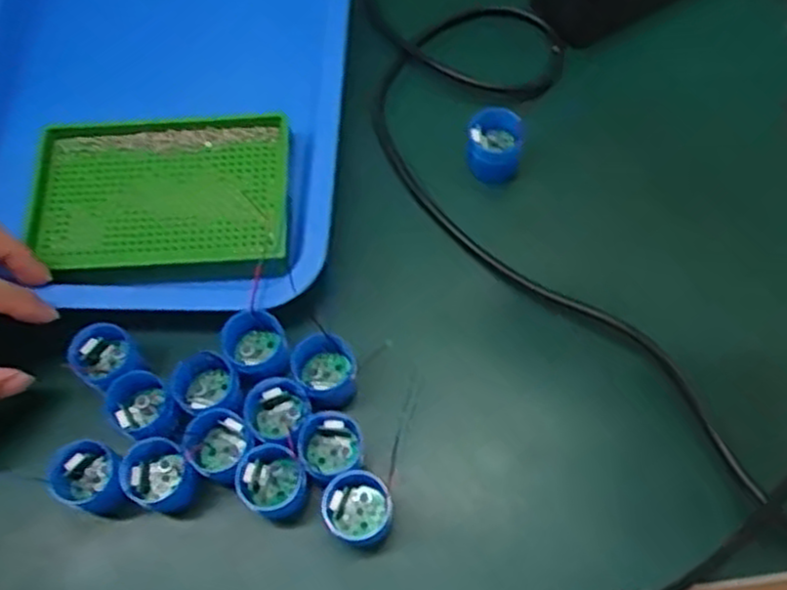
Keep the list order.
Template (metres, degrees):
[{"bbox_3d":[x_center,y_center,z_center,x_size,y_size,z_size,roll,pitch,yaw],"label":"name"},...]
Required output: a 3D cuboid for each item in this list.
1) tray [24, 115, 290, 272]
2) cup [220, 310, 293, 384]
[{"bbox_3d":[-0.125,-0.052,0.412,0.135,0.013,0.084,-5,65,-1],"label":"tray"},{"bbox_3d":[-0.066,0.025,0.380,0.029,0.022,0.031,-1,65,1],"label":"cup"}]

